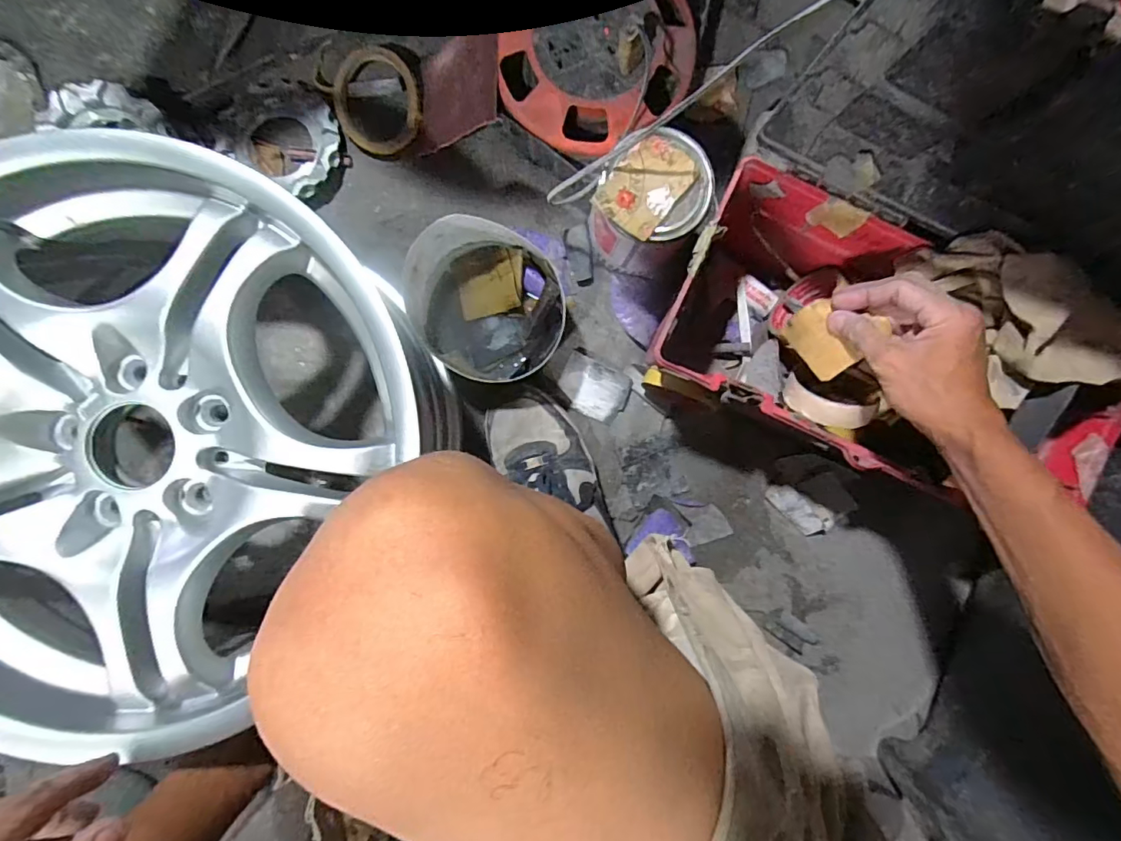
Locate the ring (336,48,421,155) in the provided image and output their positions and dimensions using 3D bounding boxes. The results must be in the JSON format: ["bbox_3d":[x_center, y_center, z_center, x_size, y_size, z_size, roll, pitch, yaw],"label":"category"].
[{"bbox_3d":[-0.201,-0.352,0.571,0.090,0.019,0.112,-12,93,-1],"label":"ring"}]

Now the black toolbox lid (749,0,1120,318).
[{"bbox_3d":[0.347,-0.162,0.350,0.383,0.206,0.039,27,92,-3],"label":"black toolbox lid"}]

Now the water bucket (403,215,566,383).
[{"bbox_3d":[-0.076,-0.121,0.554,0.161,0.100,0.145,28,92,-3],"label":"water bucket"}]

